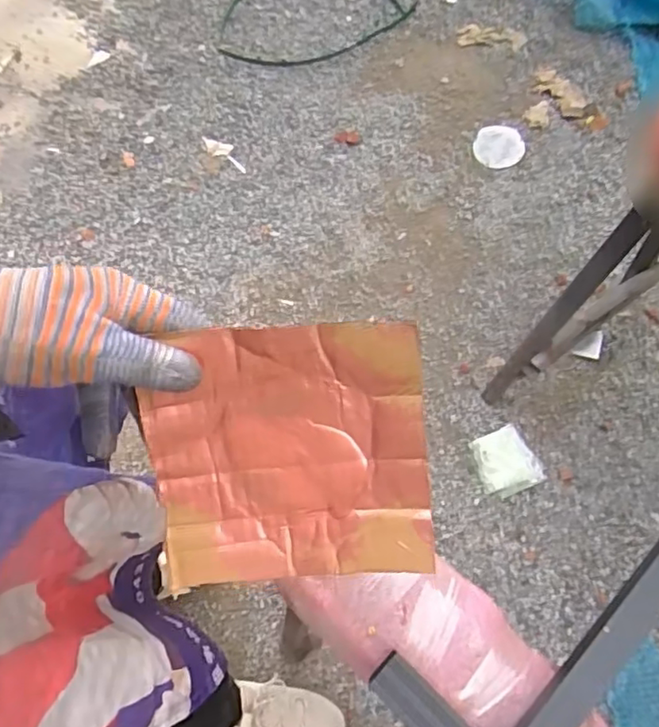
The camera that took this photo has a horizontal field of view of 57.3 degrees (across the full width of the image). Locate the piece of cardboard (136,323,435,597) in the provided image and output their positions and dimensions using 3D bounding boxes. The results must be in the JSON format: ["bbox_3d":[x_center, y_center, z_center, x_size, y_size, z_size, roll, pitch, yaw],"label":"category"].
[{"bbox_3d":[-0.023,0.053,0.339,0.151,0.013,0.147,-5,104,4],"label":"piece of cardboard"}]

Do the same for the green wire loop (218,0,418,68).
[{"bbox_3d":[-0.025,-0.965,1.658,0.565,0.041,0.395,-9,64,-6],"label":"green wire loop"}]

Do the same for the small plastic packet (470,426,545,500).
[{"bbox_3d":[0.329,0.185,1.131,0.109,0.011,0.117,-21,68,-6],"label":"small plastic packet"}]

